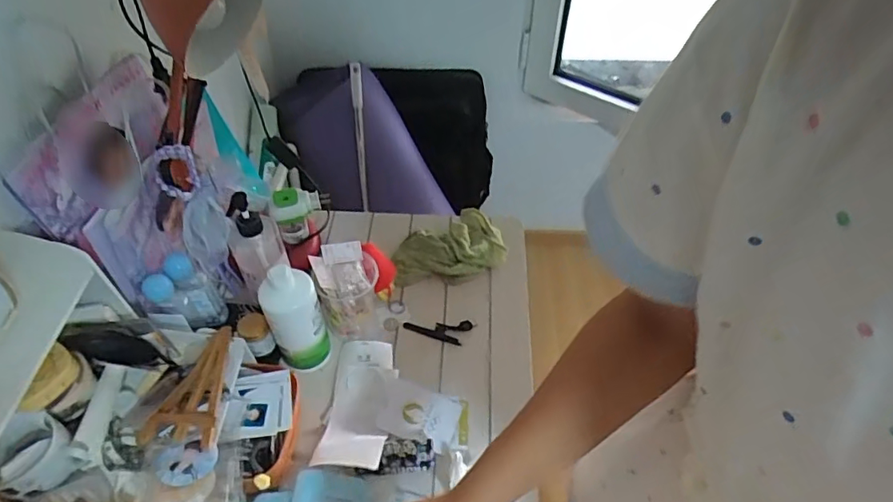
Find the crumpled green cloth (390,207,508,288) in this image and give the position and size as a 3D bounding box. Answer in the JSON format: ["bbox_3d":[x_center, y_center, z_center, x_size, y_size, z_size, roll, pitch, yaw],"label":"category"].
[{"bbox_3d":[-0.001,0.000,0.869,0.192,0.049,0.117,-22,53,-17],"label":"crumpled green cloth"}]

